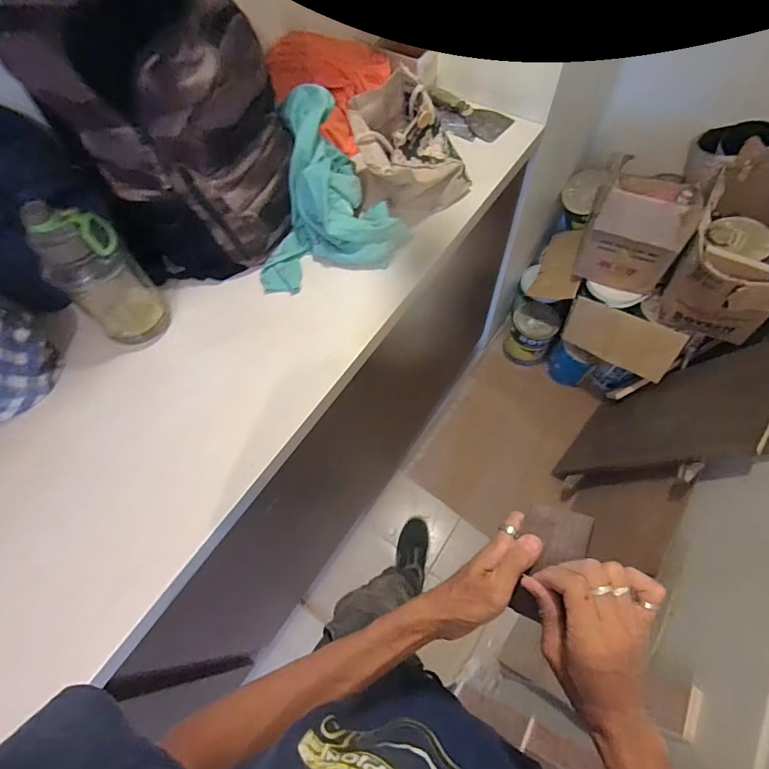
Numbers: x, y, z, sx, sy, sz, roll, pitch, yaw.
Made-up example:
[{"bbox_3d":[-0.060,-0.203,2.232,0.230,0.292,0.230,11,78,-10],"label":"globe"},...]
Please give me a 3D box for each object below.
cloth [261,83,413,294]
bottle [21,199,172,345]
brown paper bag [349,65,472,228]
[{"bbox_3d":[-0.110,-0.358,0.772,0.263,0.178,0.302,-10,62,-3],"label":"cloth"},{"bbox_3d":[-0.436,-0.166,0.660,0.108,0.232,0.111,-42,68,-18],"label":"bottle"},{"bbox_3d":[0.053,-0.452,0.821,0.225,0.158,0.217,-1,62,2],"label":"brown paper bag"}]

